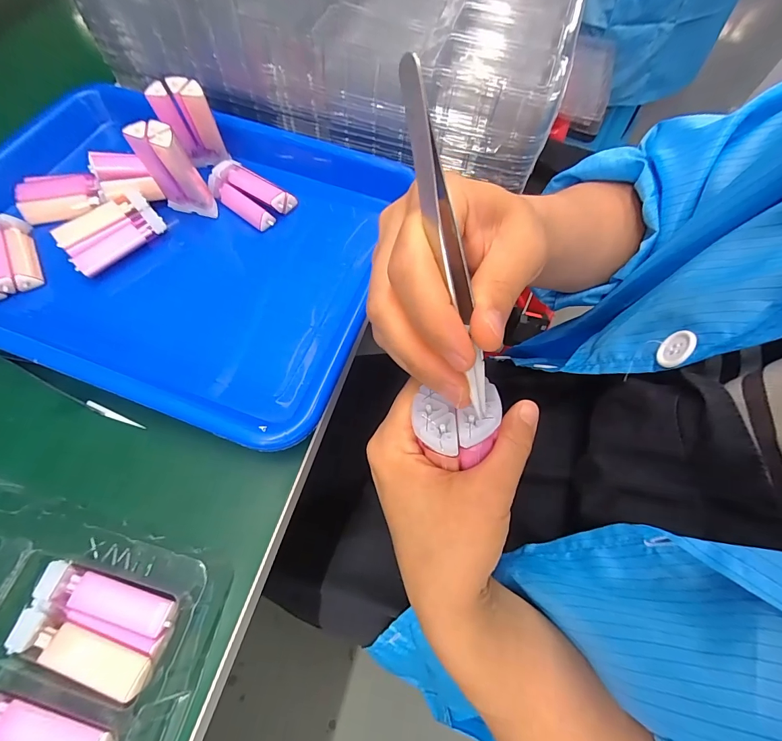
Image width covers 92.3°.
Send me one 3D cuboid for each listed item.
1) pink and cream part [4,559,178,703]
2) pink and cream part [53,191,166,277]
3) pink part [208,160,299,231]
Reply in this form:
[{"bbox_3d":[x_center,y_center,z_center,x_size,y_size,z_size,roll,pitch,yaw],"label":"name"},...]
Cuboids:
[{"bbox_3d":[-0.145,0.125,0.184,0.070,0.012,0.039,16,66,6],"label":"pink and cream part"},{"bbox_3d":[-0.211,-0.103,0.286,0.046,0.027,0.067,36,70,14],"label":"pink and cream part"},{"bbox_3d":[-0.117,-0.147,0.309,0.067,0.022,0.036,36,70,14],"label":"pink part"}]

